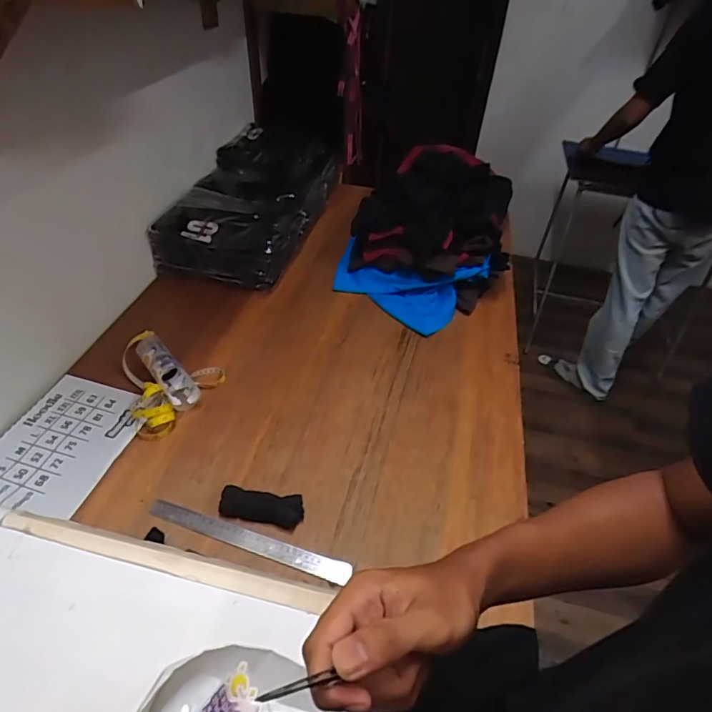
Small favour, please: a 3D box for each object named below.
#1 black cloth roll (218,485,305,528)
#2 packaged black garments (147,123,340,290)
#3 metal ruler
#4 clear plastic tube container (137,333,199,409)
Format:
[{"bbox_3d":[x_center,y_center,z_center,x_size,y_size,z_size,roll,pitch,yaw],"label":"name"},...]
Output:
[{"bbox_3d":[-0.146,0.235,0.749,0.126,0.029,0.043,9,44,1],"label":"black cloth roll"},{"bbox_3d":[-0.268,-0.421,1.309,0.311,0.155,0.594,13,44,5],"label":"packaged black garments"},{"bbox_3d":[-0.163,0.278,0.725,0.319,0.007,0.032,16,50,10],"label":"metal ruler"},{"bbox_3d":[-0.367,0.024,0.920,0.055,0.052,0.191,-26,53,-30],"label":"clear plastic tube container"}]

